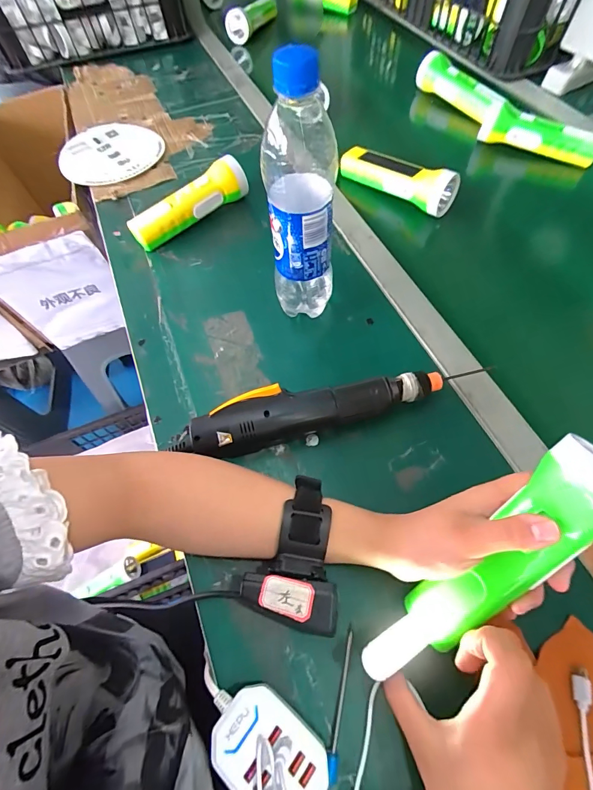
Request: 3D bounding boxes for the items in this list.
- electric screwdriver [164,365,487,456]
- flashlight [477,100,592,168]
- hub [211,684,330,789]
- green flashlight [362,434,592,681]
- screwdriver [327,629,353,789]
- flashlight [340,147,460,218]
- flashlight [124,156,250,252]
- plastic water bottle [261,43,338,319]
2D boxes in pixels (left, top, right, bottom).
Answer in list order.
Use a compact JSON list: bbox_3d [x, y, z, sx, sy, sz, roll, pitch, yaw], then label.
[{"bbox_3d":[0.035,0.009,0.359,0.302,0.043,0.048,-15,61,-5],"label":"electric screwdriver"},{"bbox_3d":[0.370,-0.397,0.564,0.171,0.049,0.049,26,65,17],"label":"flashlight"},{"bbox_3d":[-0.017,0.235,0.244,0.074,0.029,0.052,34,67,20],"label":"hub"},{"bbox_3d":[0.119,0.109,0.230,0.048,0.046,0.190,47,109,24],"label":"green flashlight"},{"bbox_3d":[0.028,0.234,0.254,0.011,0.009,0.122,13,62,10],"label":"screwdriver"},{"bbox_3d":[0.138,-0.311,0.525,0.174,0.048,0.050,31,67,19],"label":"flashlight"},{"bbox_3d":[-0.147,-0.260,0.502,0.164,0.055,0.044,-35,64,-16],"label":"flashlight"},{"bbox_3d":[0.004,-0.168,0.347,0.060,0.238,0.056,0,60,3],"label":"plastic water bottle"}]

